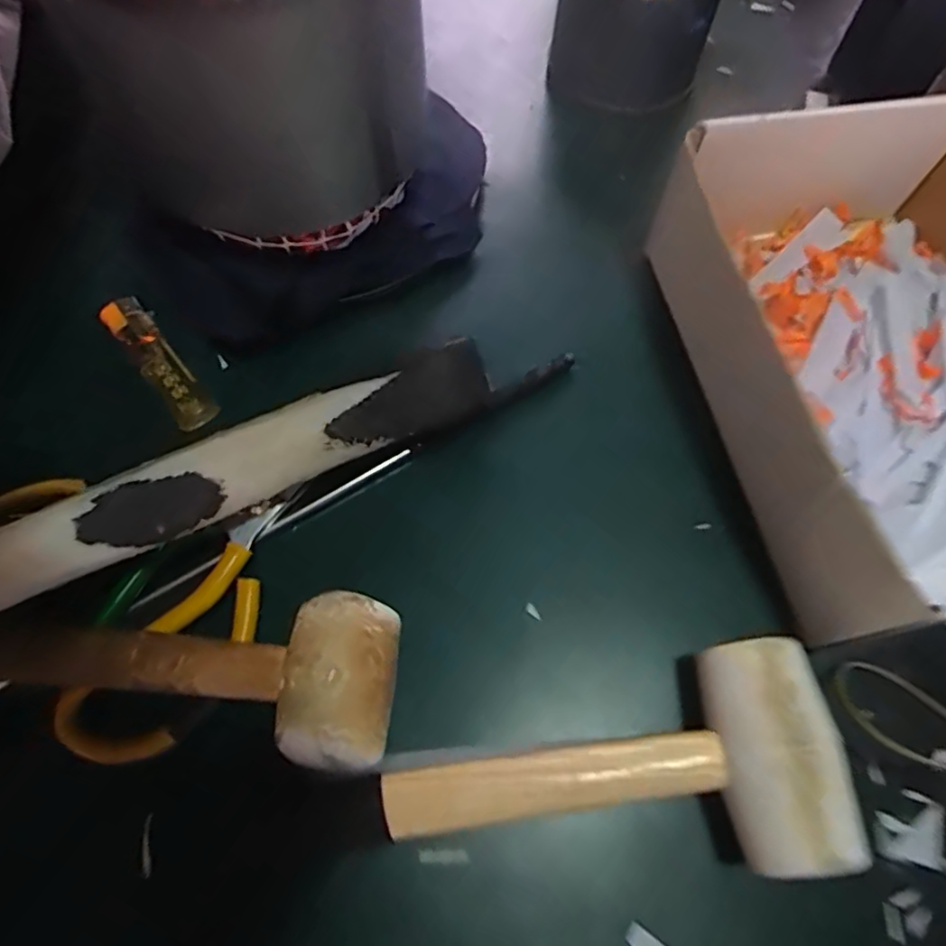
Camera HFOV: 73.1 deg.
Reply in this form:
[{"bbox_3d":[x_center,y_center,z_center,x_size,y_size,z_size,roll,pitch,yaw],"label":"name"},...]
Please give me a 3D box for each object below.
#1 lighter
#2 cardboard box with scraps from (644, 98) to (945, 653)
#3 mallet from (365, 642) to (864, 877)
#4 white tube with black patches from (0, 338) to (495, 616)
[{"bbox_3d":[-0.163,-0.058,0.331,0.021,0.011,0.086,-37,72,-17],"label":"lighter"},{"bbox_3d":[0.209,-0.058,0.306,0.188,0.070,0.252,-13,66,-7],"label":"cardboard box with scraps"},{"bbox_3d":[0.050,0.116,0.243,0.164,0.050,0.076,-8,66,-5],"label":"mallet"},{"bbox_3d":[-0.137,0.011,0.255,0.314,0.036,0.042,-28,69,-13],"label":"white tube with black patches"}]

